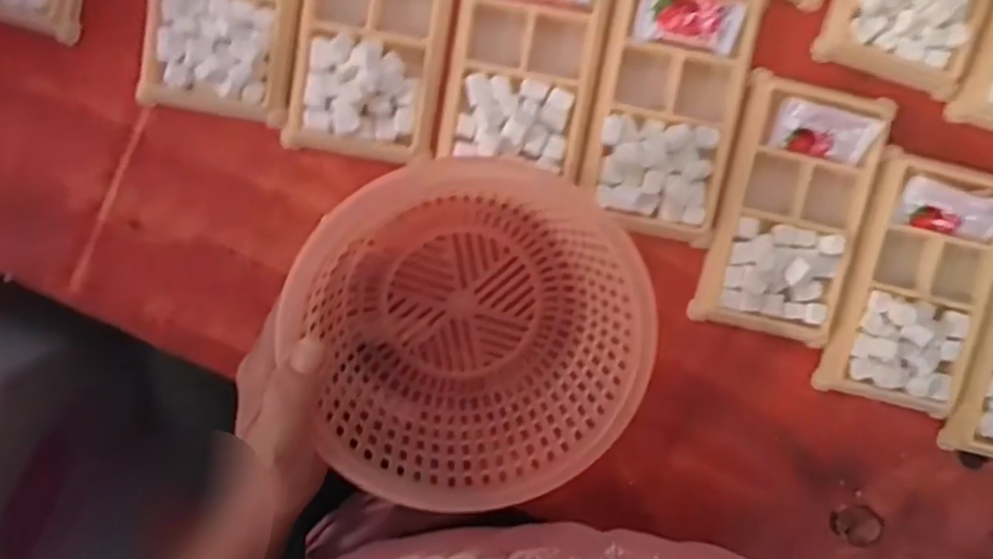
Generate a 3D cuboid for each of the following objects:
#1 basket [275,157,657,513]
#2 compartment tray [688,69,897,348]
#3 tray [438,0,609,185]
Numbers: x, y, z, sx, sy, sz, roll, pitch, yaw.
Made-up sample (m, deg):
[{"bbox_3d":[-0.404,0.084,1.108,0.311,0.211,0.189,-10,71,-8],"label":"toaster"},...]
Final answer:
[{"bbox_3d":[-0.009,0.025,0.348,0.158,0.077,0.166,-12,98,1],"label":"basket"},{"bbox_3d":[0.163,-0.036,0.374,0.076,0.015,0.134,13,98,-3],"label":"compartment tray"},{"bbox_3d":[0.016,-0.121,0.362,0.076,0.014,0.119,9,98,-2],"label":"tray"}]

